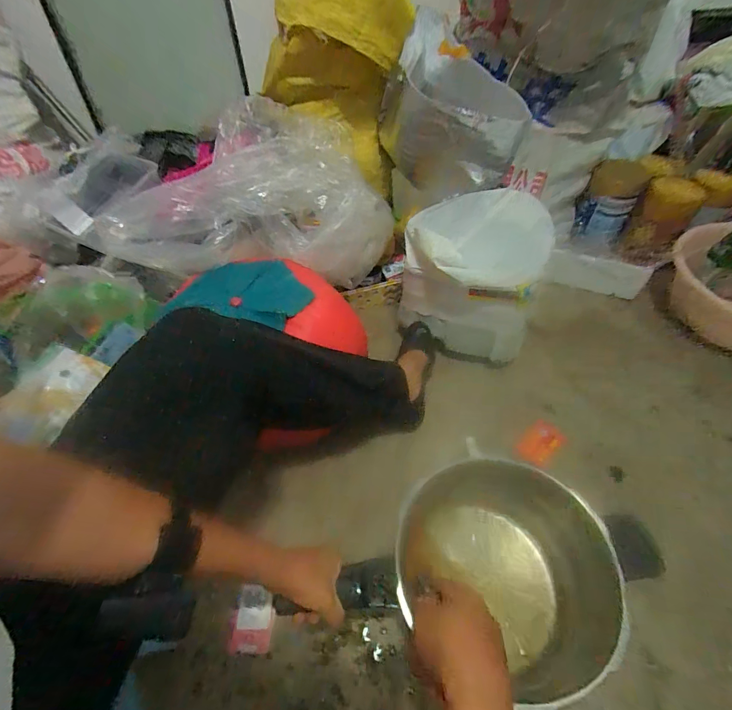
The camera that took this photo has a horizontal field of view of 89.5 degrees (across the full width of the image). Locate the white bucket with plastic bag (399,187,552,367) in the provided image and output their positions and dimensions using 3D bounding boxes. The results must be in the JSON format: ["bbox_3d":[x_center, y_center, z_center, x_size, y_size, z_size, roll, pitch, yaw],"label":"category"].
[{"bbox_3d":[0.232,-0.188,0.815,0.274,0.249,0.300,17,55,14],"label":"white bucket with plastic bag"}]

